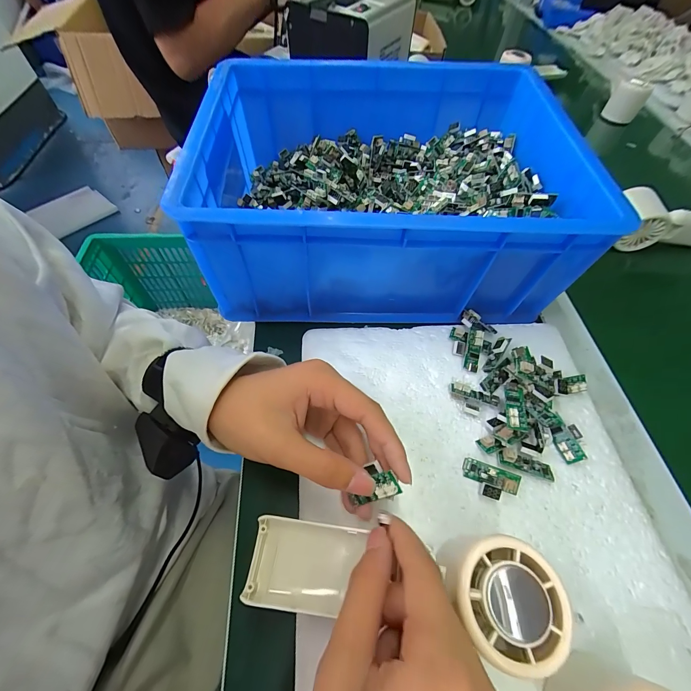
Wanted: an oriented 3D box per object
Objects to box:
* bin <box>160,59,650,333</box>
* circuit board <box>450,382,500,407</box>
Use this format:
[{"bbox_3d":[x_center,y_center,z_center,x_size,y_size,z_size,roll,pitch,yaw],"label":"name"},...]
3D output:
[{"bbox_3d":[0.040,-0.158,0.330,0.329,0.146,0.256,0,58,-2],"label":"bin"},{"bbox_3d":[0.110,0.041,0.270,0.040,0.006,0.014,15,58,7],"label":"circuit board"}]

